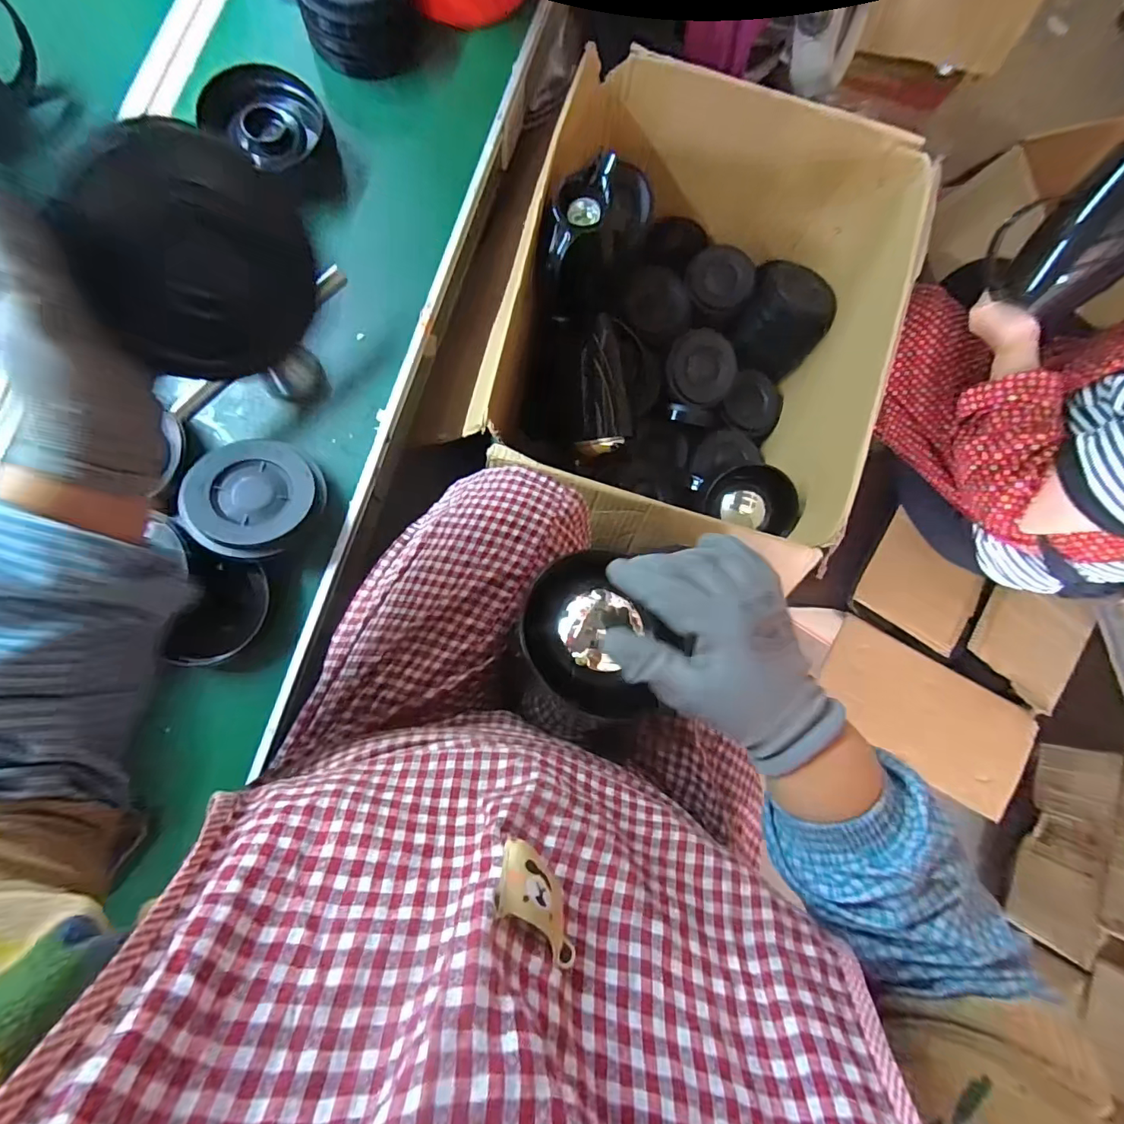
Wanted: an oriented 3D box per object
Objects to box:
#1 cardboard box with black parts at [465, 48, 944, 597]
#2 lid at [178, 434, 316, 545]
[{"bbox_3d":[0.171,-0.339,0.760,0.505,0.301,0.668,23,81,-3],"label":"cardboard box with black parts"},{"bbox_3d":[-0.296,-0.071,0.465,0.115,0.010,0.106,3,67,-7],"label":"lid"}]

